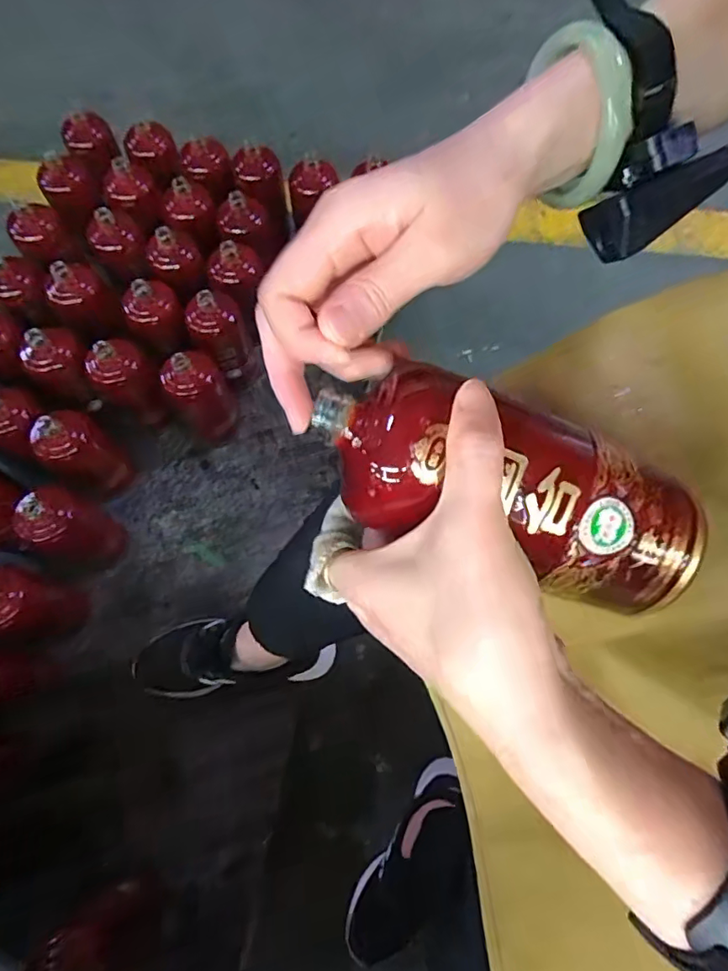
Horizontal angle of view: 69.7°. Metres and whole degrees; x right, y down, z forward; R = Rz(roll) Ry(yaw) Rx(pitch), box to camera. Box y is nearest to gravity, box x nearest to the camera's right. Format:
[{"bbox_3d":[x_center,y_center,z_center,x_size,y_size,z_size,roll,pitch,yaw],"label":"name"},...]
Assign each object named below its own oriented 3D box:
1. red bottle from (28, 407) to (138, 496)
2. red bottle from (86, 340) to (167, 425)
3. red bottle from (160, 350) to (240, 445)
[{"bbox_3d":[-0.404,-0.046,0.753,0.077,0.175,0.084,34,73,12],"label":"red bottle"},{"bbox_3d":[-0.361,-0.158,0.796,0.078,0.175,0.070,-42,75,-14],"label":"red bottle"},{"bbox_3d":[-0.243,-0.135,0.789,0.084,0.190,0.076,-27,72,-10],"label":"red bottle"}]

